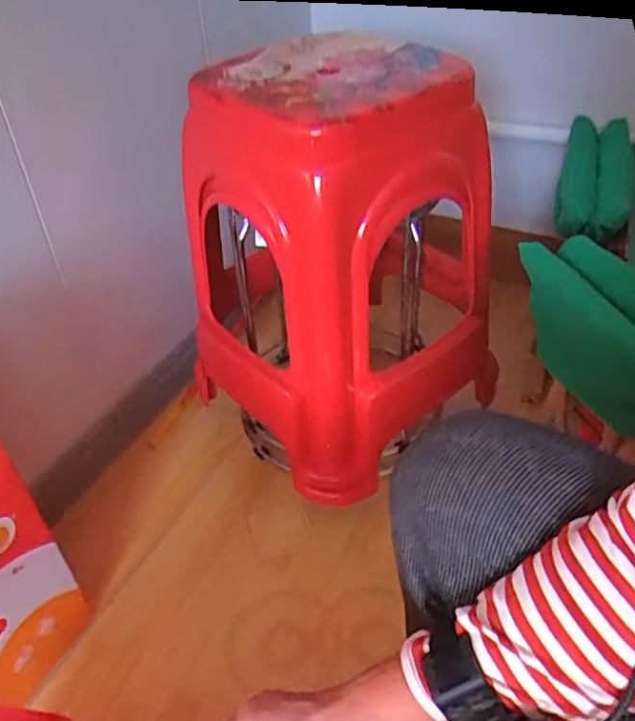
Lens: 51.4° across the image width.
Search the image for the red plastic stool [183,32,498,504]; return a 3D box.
[{"bbox_3d":[0.023,-0.142,0.938,0.350,0.500,0.369,-30,48,-30],"label":"red plastic stool"}]

